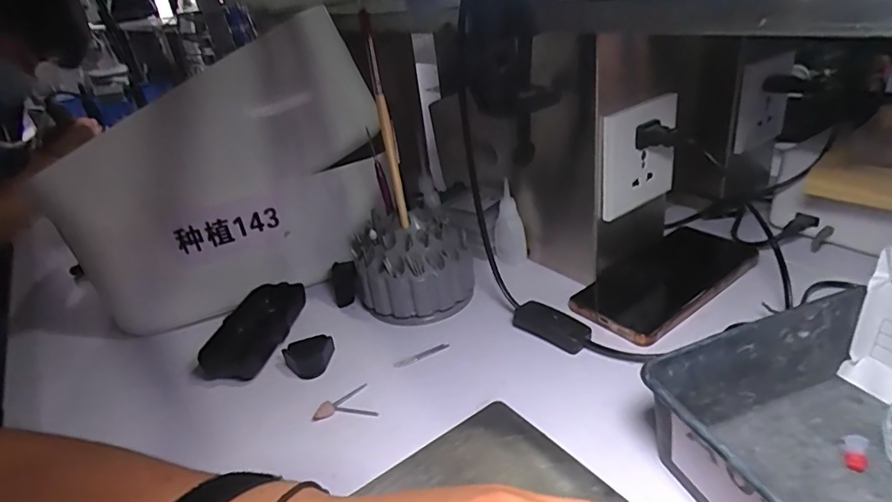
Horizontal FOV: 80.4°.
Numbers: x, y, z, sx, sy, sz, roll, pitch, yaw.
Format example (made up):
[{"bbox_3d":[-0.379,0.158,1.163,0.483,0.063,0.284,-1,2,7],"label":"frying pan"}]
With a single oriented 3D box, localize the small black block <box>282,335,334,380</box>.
[{"bbox_3d":[-0.111,0.084,0.421,0.037,0.017,0.032,-5,28,4],"label":"small black block"}]

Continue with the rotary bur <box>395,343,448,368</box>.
[{"bbox_3d":[-0.019,0.082,0.415,0.048,0.004,0.006,-20,31,-23],"label":"rotary bur"}]

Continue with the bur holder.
[{"bbox_3d":[-0.034,0.008,0.469,0.113,0.081,0.088,-12,28,-9],"label":"bur holder"}]

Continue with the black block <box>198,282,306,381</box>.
[{"bbox_3d":[-0.162,0.066,0.449,0.049,0.024,0.104,-1,29,12],"label":"black block"}]

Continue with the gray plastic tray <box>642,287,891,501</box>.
[{"bbox_3d":[0.208,0.101,0.254,0.167,0.063,0.154,-15,29,-13],"label":"gray plastic tray"}]

